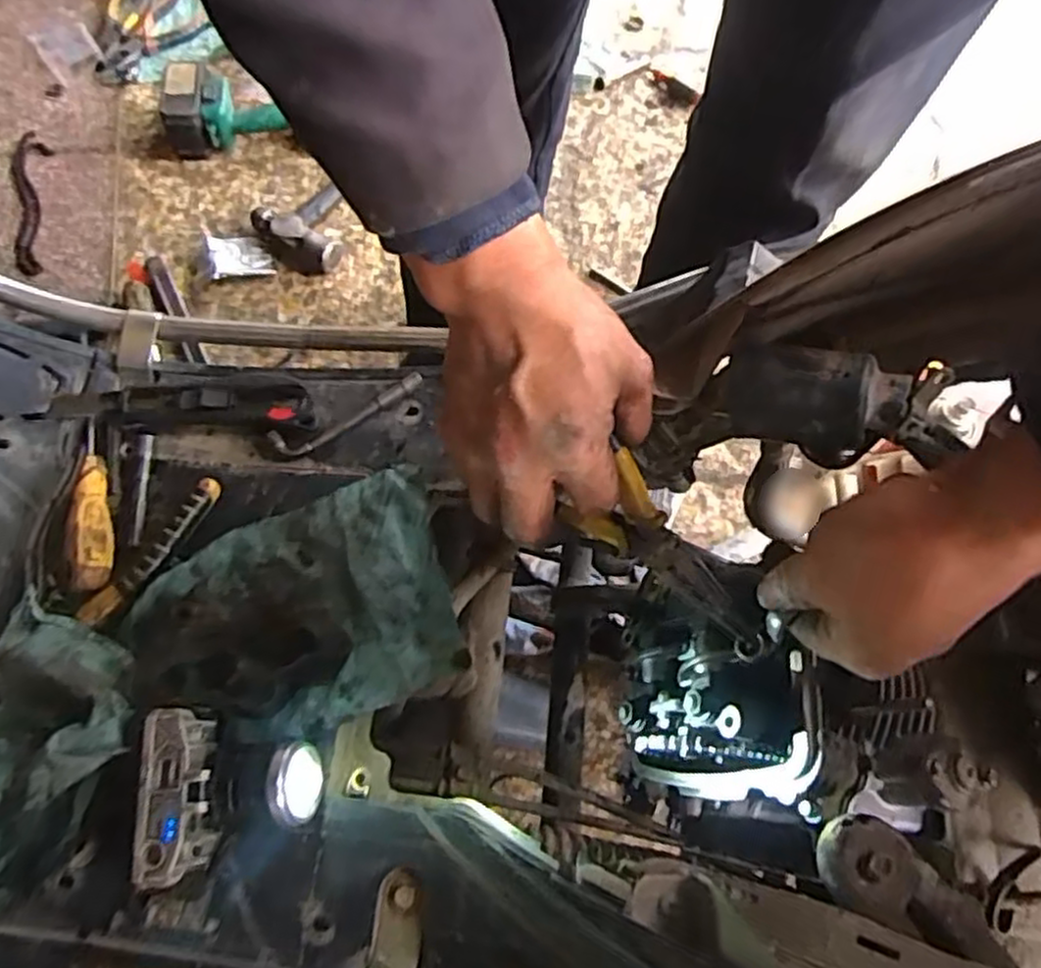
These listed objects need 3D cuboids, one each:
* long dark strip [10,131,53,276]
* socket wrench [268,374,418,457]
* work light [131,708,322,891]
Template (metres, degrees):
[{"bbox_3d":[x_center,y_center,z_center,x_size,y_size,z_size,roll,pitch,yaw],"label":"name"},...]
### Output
[{"bbox_3d":[-0.649,-0.374,0.977,0.049,0.014,0.264,-11,66,-7],"label":"long dark strip"},{"bbox_3d":[-0.119,-0.047,0.514,0.109,0.018,0.021,-20,68,-11],"label":"socket wrench"},{"bbox_3d":[-0.151,0.166,0.396,0.086,0.052,0.080,1,65,-2],"label":"work light"}]

